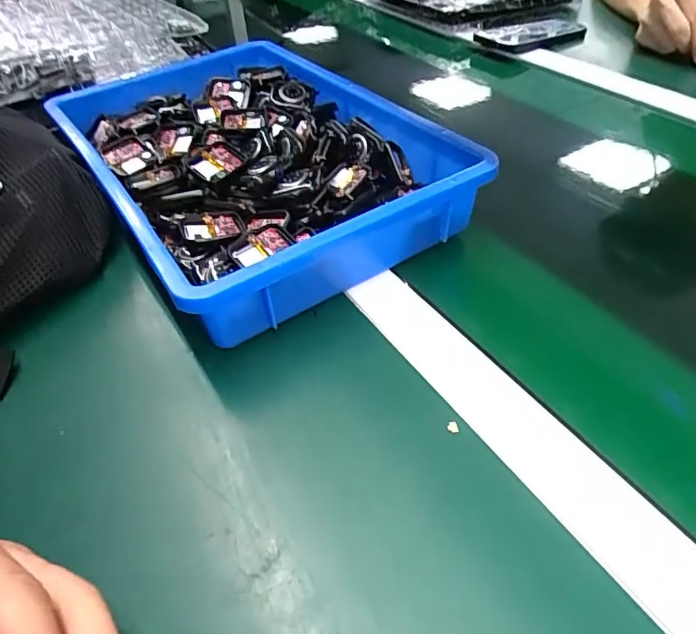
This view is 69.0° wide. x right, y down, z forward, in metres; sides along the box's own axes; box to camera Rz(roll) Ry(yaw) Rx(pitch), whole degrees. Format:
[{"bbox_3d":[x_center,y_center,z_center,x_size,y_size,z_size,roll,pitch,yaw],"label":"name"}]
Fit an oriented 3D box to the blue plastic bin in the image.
[{"bbox_3d":[-0.091,-0.140,0.464,0.256,0.072,0.376,-28,50,-22],"label":"blue plastic bin"}]

